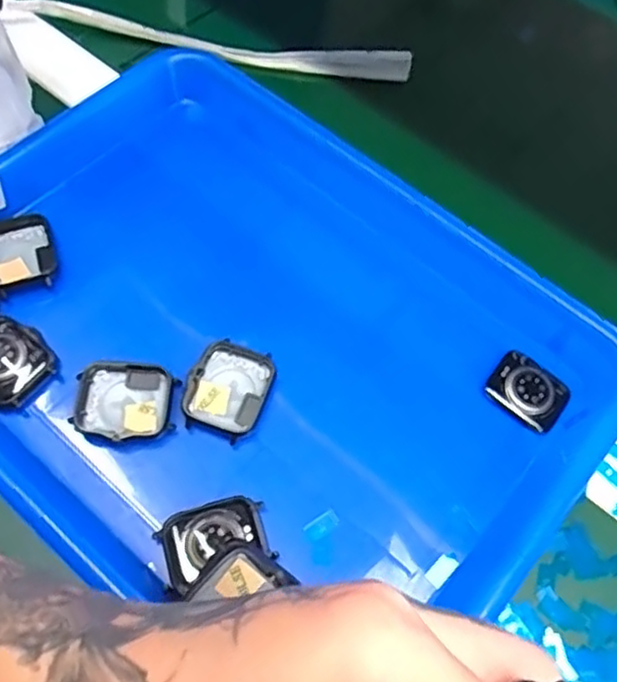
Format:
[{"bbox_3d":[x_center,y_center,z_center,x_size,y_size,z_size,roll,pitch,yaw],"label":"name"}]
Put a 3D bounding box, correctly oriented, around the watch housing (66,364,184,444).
[{"bbox_3d":[-0.087,0.029,0.311,0.046,0.009,0.038,1,62,-3],"label":"watch housing"}]

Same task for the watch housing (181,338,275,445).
[{"bbox_3d":[-0.039,0.024,0.318,0.038,0.009,0.046,16,63,5],"label":"watch housing"}]

